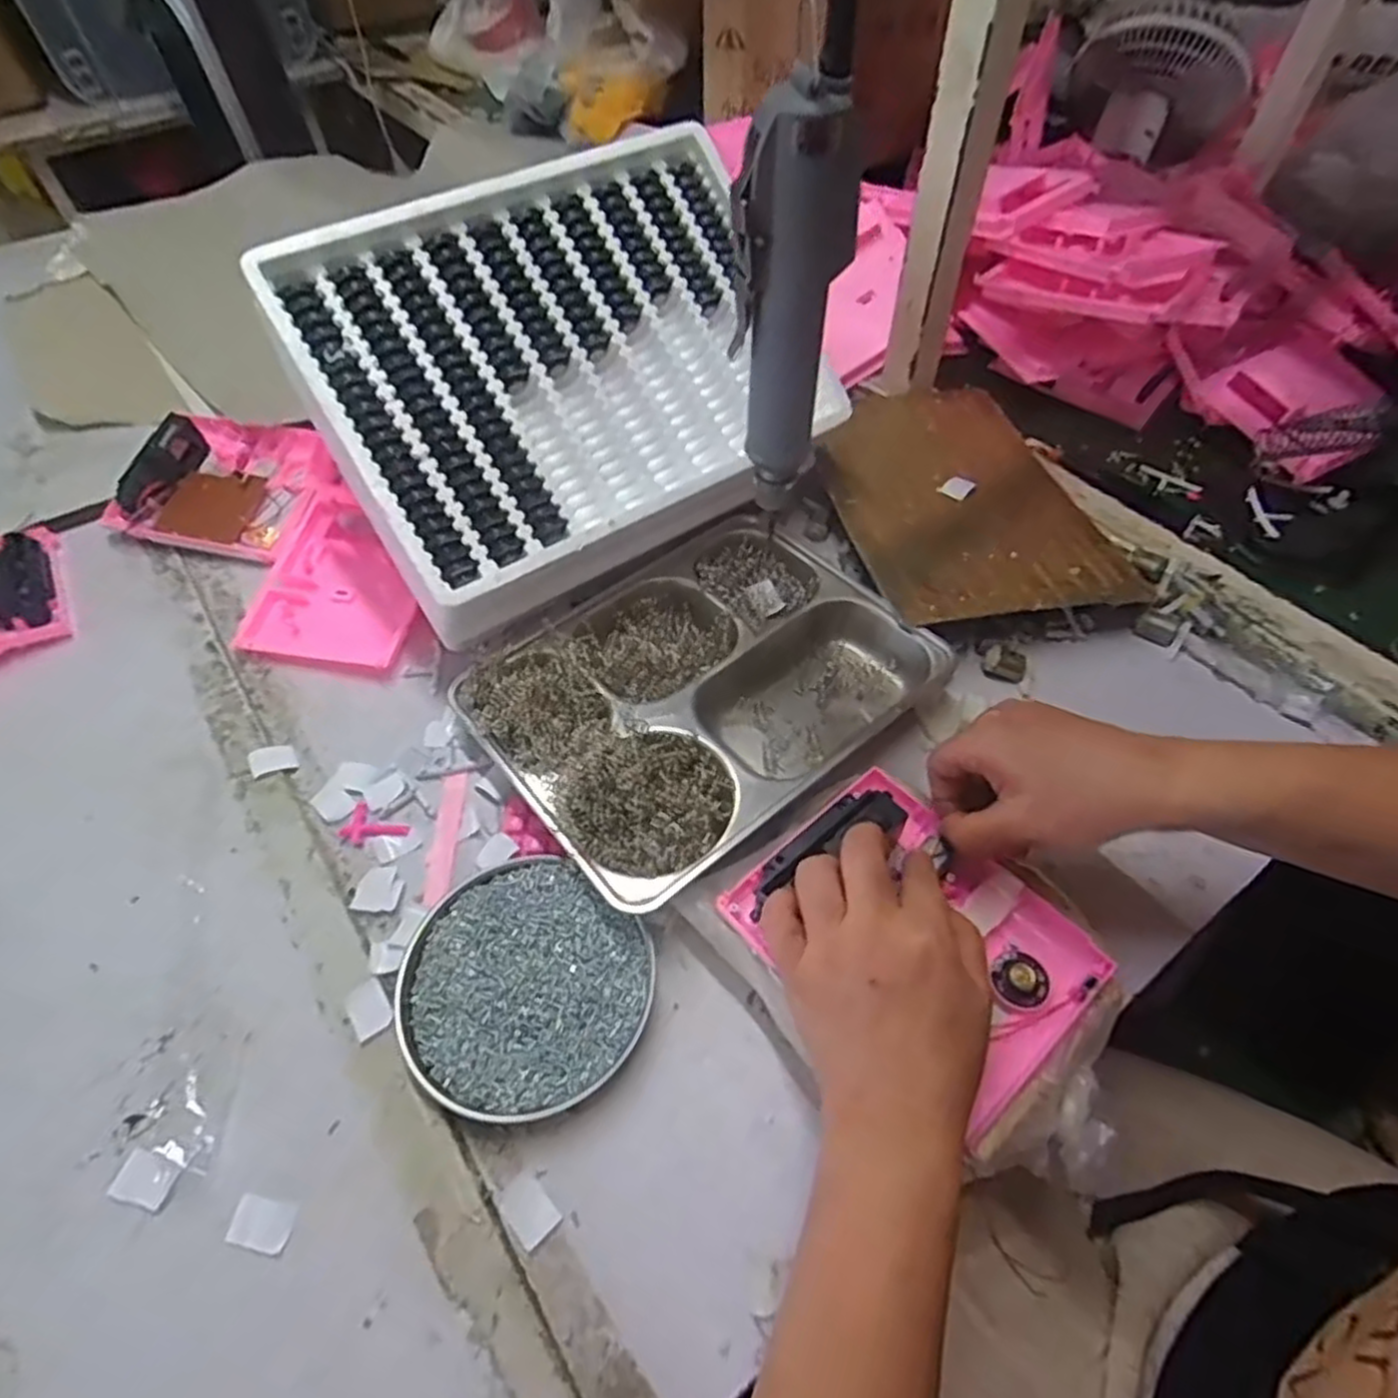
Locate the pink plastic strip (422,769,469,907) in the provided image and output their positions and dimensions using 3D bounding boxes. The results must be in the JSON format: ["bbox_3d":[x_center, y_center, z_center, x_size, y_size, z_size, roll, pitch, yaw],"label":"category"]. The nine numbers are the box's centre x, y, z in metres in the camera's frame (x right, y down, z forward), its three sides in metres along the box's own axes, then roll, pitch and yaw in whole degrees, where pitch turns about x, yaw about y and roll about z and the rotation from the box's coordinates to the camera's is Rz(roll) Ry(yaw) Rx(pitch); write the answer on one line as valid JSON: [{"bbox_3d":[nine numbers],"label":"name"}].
[{"bbox_3d":[-0.162,0.087,0.486,0.017,0.005,0.091,-4,54,2],"label":"pink plastic strip"}]

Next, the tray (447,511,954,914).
[{"bbox_3d":[0.000,-0.015,0.516,0.277,0.036,0.216,-35,59,-20],"label":"tray"}]

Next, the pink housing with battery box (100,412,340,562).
[{"bbox_3d":[-0.407,-0.193,0.653,0.155,0.047,0.136,11,56,12],"label":"pink housing with battery box"}]

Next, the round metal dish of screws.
[{"bbox_3d":[-0.097,0.157,0.420,0.130,0.020,0.126,-2,54,3],"label":"round metal dish of screws"}]

